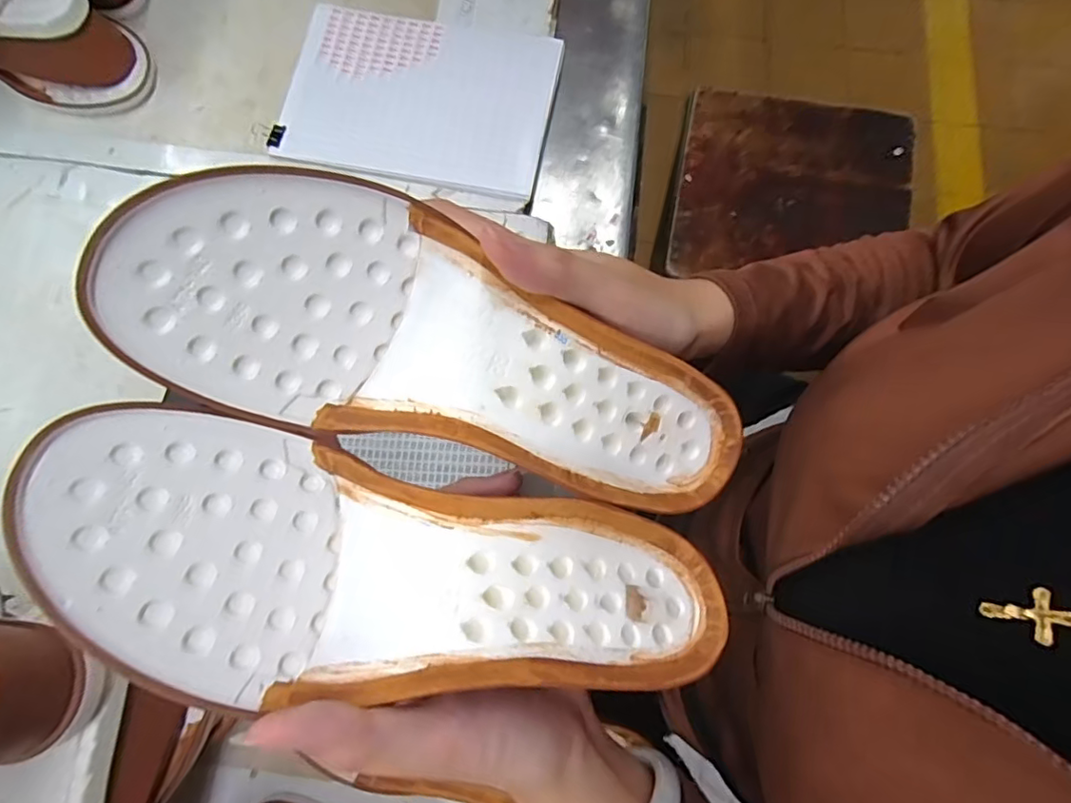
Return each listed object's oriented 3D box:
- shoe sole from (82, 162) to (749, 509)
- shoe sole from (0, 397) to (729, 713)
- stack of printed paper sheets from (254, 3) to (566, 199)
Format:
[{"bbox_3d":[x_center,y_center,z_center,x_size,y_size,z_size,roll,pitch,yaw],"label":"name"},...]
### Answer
[{"bbox_3d":[-0.022,-0.017,0.221,0.233,0.040,0.081,19,75,-17],"label":"shoe sole"},{"bbox_3d":[-0.038,0.062,0.206,0.235,0.036,0.082,14,75,-15],"label":"shoe sole"},{"bbox_3d":[-0.096,-0.249,0.473,0.213,0.009,0.150,11,76,3],"label":"stack of printed paper sheets"}]

